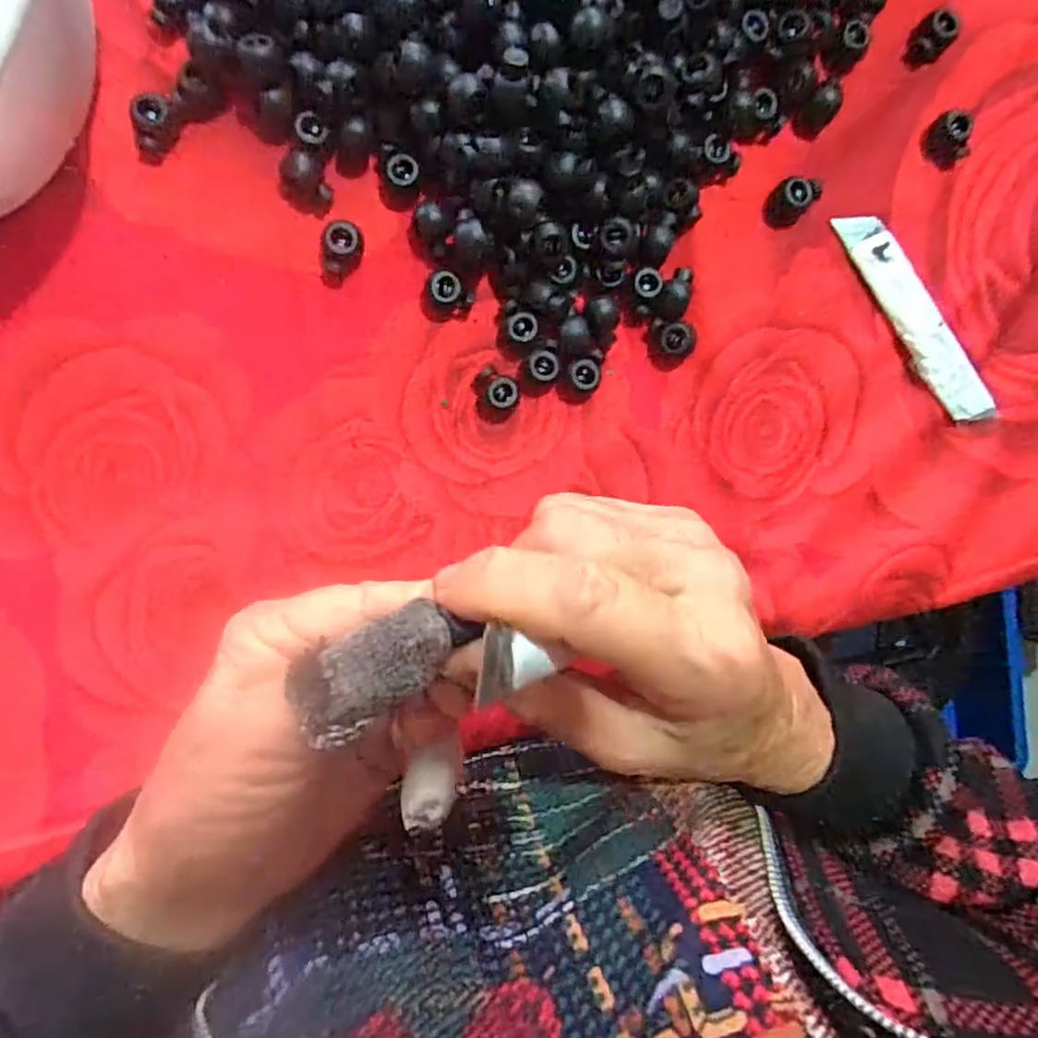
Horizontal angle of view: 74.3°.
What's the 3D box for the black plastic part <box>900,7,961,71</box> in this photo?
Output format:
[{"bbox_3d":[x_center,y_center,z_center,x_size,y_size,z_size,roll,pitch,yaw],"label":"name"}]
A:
[{"bbox_3d":[0.169,-0.196,0.280,0.016,0.011,0.019,43,85,-9],"label":"black plastic part"}]

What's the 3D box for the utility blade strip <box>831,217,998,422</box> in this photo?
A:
[{"bbox_3d":[0.167,-0.084,0.288,0.019,0.004,0.101,-33,93,8],"label":"utility blade strip"}]

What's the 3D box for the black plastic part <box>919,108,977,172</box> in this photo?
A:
[{"bbox_3d":[0.178,-0.157,0.284,0.017,0.010,0.020,-39,98,-6],"label":"black plastic part"}]

